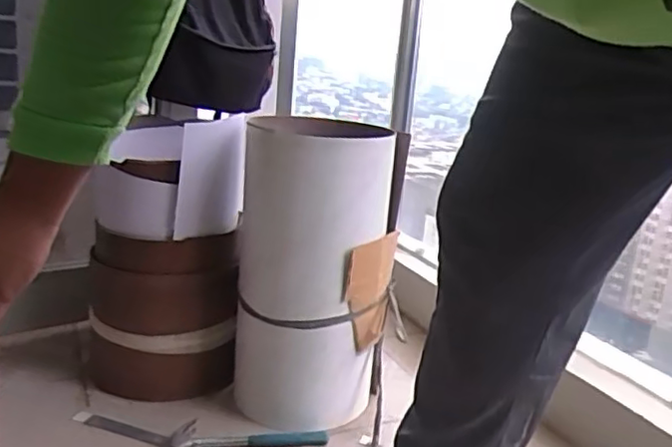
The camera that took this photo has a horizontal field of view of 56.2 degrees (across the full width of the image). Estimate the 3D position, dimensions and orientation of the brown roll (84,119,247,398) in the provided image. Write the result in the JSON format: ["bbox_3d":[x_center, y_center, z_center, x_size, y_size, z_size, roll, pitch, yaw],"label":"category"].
[{"bbox_3d":[-0.306,0.063,1.117,0.228,0.475,0.230,17,20,39],"label":"brown roll"}]

